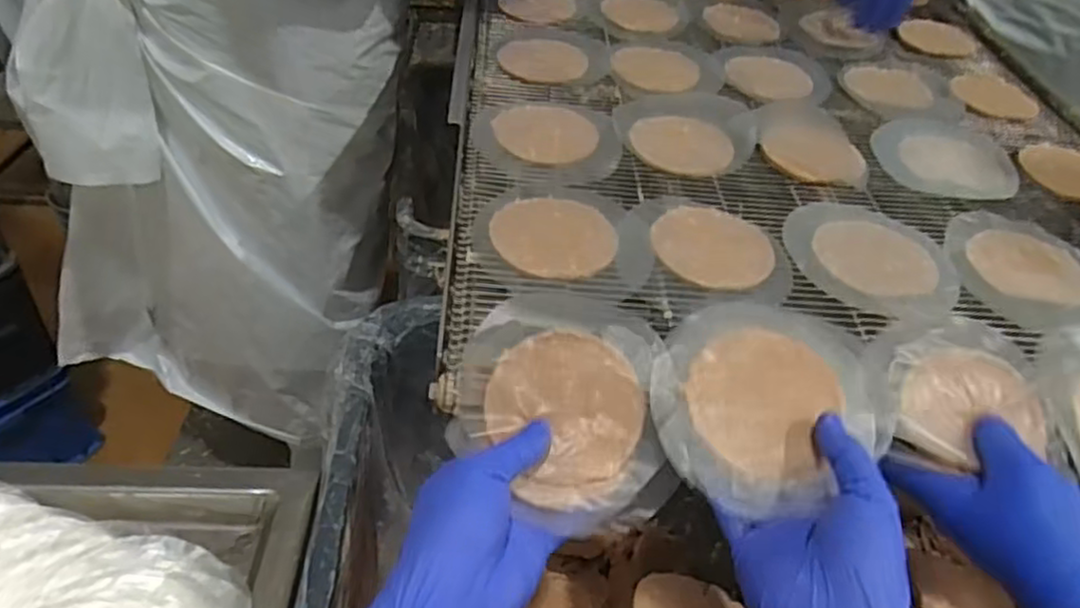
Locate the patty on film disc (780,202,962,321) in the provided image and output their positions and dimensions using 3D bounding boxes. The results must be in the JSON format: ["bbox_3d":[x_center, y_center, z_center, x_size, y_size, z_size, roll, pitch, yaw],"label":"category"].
[{"bbox_3d":[0.238,-0.036,0.508,0.117,0.008,0.114,16,40,11],"label":"patty on film disc"}]

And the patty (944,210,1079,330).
[{"bbox_3d":[0.353,-0.026,0.508,0.112,0.014,0.114,4,40,-3],"label":"patty"}]

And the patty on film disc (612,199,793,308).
[{"bbox_3d":[0.114,-0.038,0.491,0.116,0.008,0.112,4,44,-4],"label":"patty on film disc"}]

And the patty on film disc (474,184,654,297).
[{"bbox_3d":[0.016,-0.048,0.486,0.118,0.005,0.117,4,44,-4],"label":"patty on film disc"}]

